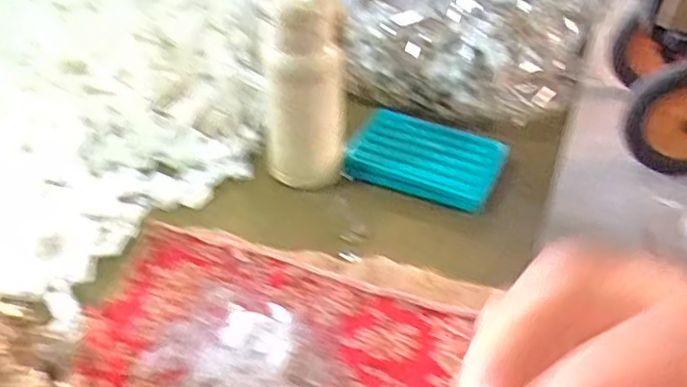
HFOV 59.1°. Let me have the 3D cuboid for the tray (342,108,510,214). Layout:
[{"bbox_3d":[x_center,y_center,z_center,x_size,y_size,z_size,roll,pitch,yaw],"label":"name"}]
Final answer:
[{"bbox_3d":[0.077,-0.034,0.577,0.140,0.020,0.099,15,41,16],"label":"tray"}]

